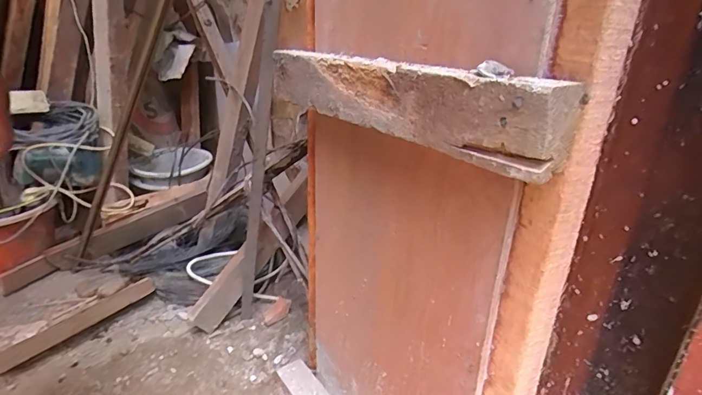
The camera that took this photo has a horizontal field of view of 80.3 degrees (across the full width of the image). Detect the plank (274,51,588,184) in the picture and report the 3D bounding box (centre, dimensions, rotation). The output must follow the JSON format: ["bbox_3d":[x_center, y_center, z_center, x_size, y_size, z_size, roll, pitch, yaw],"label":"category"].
[{"bbox_3d":[0.029,-0.106,0.409,0.044,0.065,0.381,-15,28,-33],"label":"plank"}]

